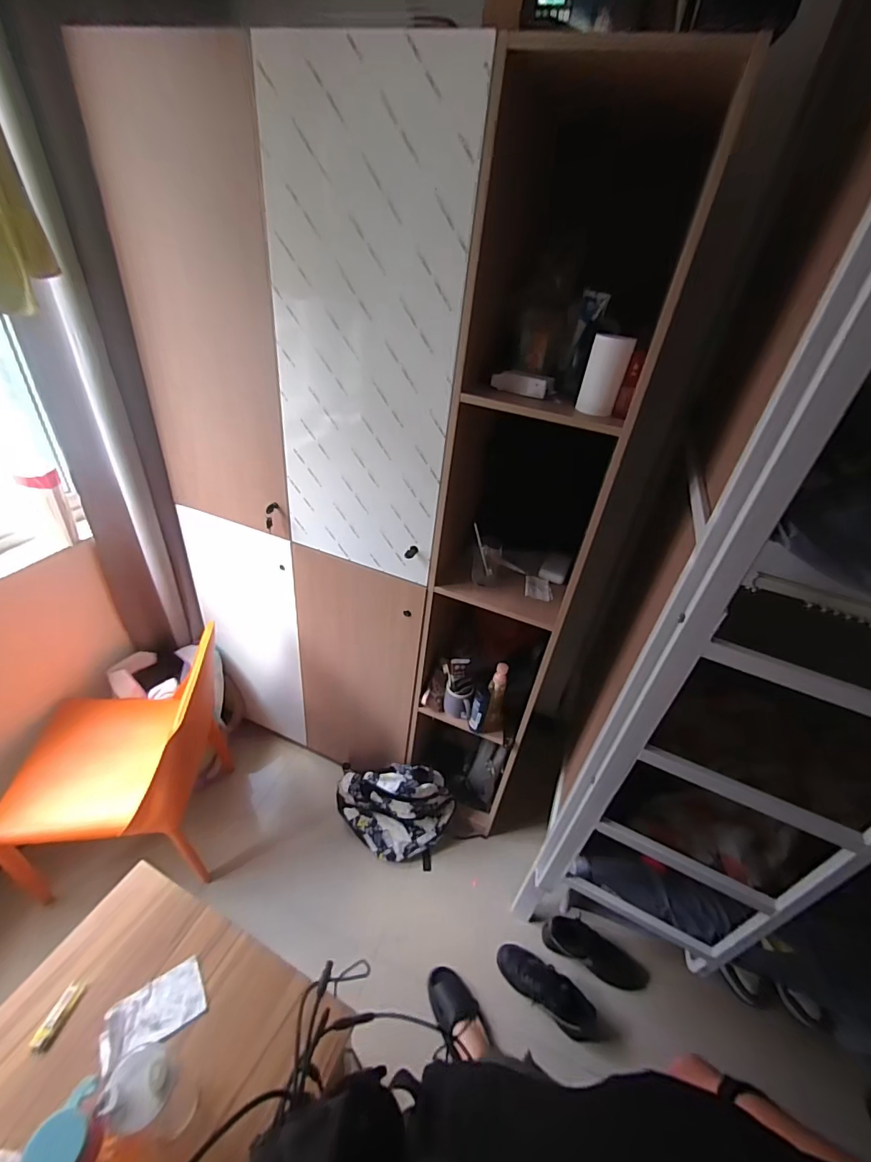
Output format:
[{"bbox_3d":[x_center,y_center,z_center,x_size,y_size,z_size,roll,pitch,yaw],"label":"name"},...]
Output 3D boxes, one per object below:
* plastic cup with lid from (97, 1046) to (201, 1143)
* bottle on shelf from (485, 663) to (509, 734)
[{"bbox_3d":[-0.351,0.650,0.572,0.067,0.192,0.062,21,37,18],"label":"plastic cup with lid"},{"bbox_3d":[0.191,0.362,1.401,0.072,0.242,0.080,13,35,8],"label":"bottle on shelf"}]

